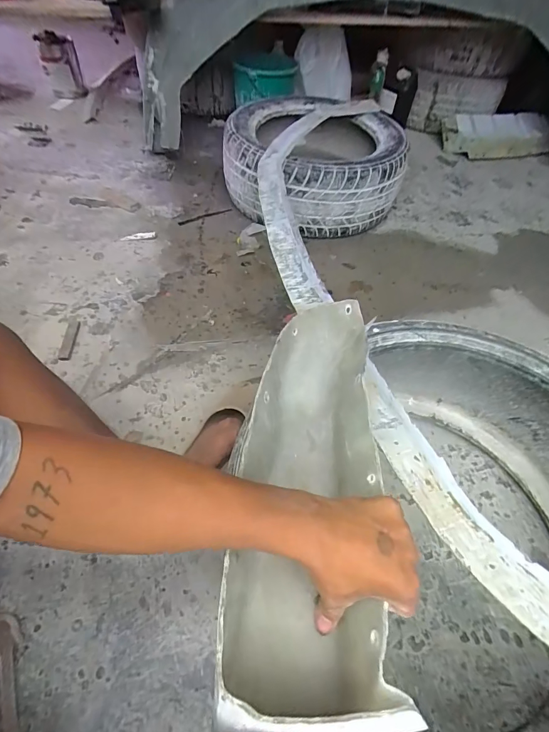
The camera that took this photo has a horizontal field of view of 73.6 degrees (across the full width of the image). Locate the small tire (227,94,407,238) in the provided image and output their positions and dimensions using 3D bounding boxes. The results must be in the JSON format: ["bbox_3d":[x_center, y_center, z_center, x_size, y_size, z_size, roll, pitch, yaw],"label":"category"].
[{"bbox_3d":[0.120,-0.721,1.303,0.589,0.235,0.596,-2,53,-7],"label":"small tire"}]

